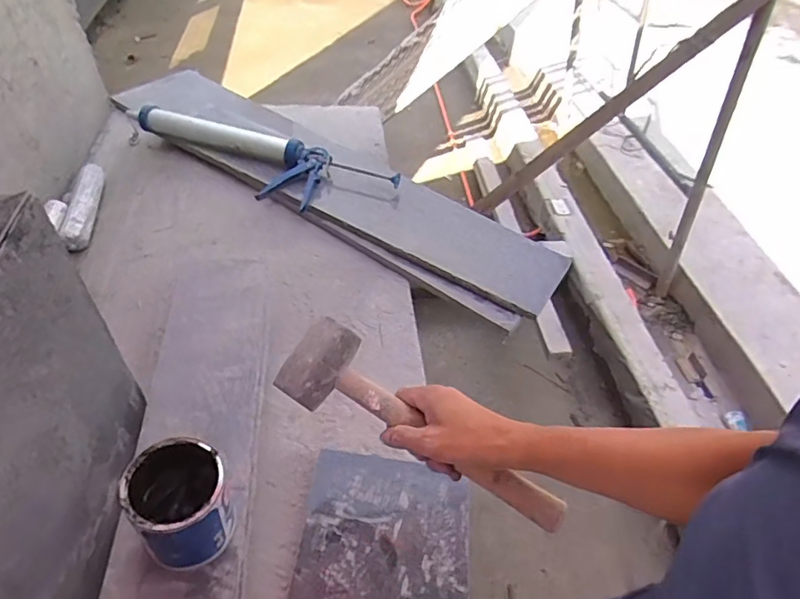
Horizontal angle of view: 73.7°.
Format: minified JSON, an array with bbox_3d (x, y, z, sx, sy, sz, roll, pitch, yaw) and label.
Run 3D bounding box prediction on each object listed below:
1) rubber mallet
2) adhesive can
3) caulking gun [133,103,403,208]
[{"bbox_3d":[0.027,0.135,0.566,0.326,0.052,0.080,30,50,6],"label":"rubber mallet"},{"bbox_3d":[-0.244,0.226,0.598,0.104,0.121,0.116,-22,51,-23],"label":"adhesive can"},{"bbox_3d":[-0.386,-0.339,1.252,0.772,0.082,0.174,18,47,13],"label":"caulking gun"}]

